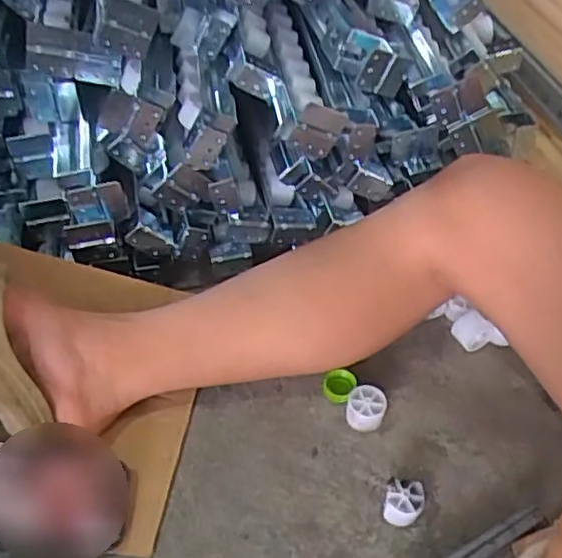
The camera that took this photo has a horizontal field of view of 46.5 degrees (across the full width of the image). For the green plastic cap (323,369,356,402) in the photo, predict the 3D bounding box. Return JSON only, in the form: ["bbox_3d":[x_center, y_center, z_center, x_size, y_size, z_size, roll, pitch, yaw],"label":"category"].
[{"bbox_3d":[0.055,0.100,0.622,0.028,0.018,0.030,2,47,-2],"label":"green plastic cap"}]

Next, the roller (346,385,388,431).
[{"bbox_3d":[0.078,0.119,0.599,0.034,0.023,0.037,2,47,-2],"label":"roller"}]

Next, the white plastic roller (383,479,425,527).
[{"bbox_3d":[0.100,0.185,0.537,0.030,0.026,0.032,2,47,-2],"label":"white plastic roller"}]

